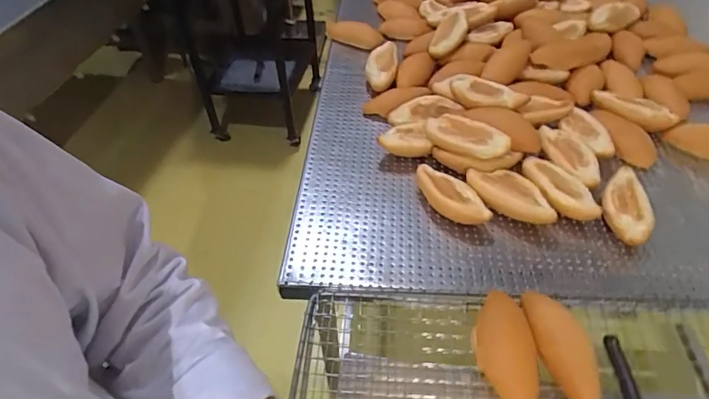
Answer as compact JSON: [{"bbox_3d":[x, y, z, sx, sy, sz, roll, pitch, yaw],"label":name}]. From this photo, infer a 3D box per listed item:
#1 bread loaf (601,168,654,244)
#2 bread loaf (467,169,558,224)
[{"bbox_3d":[0.414,0.006,0.704,0.063,0.041,0.144,9,48,11],"label":"bread loaf"},{"bbox_3d":[0.246,-0.003,0.728,0.148,0.048,0.070,23,52,22],"label":"bread loaf"}]

